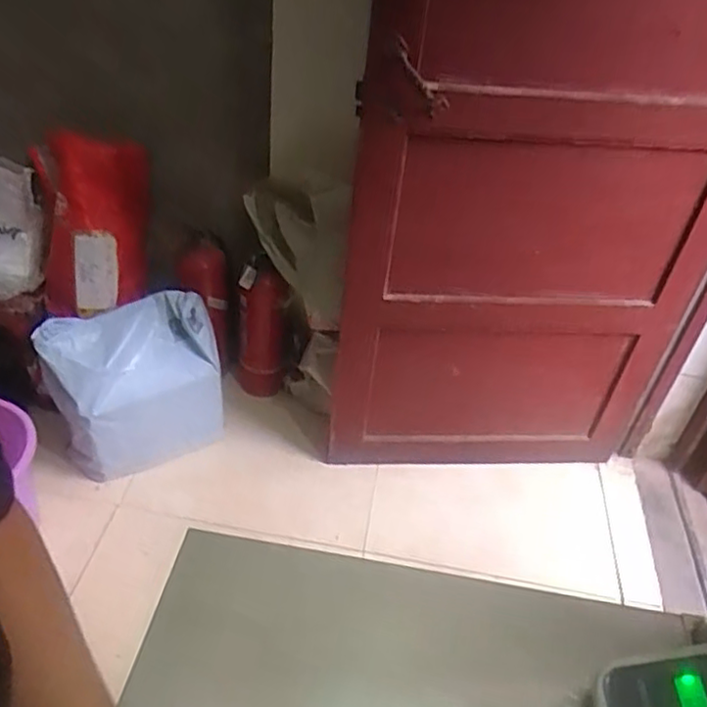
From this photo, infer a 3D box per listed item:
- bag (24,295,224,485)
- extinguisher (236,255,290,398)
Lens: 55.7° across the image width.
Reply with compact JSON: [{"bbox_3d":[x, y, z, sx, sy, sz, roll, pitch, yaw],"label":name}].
[{"bbox_3d":[-0.531,0.080,1.653,0.389,0.364,0.208,-16,46,-24],"label":"bag"},{"bbox_3d":[-0.242,-0.045,1.796,0.136,0.405,0.117,0,41,-8],"label":"extinguisher"}]

